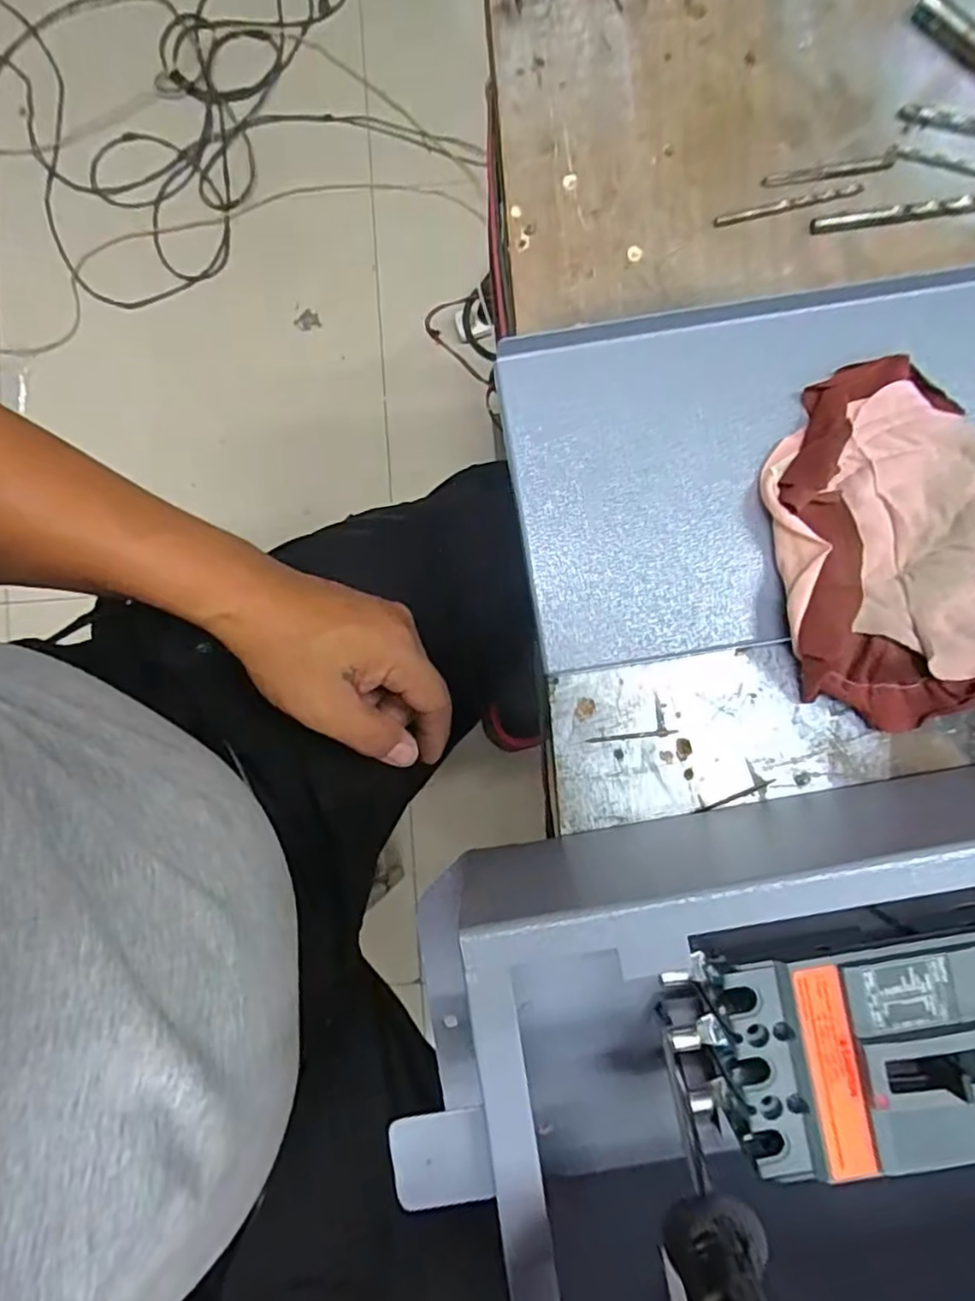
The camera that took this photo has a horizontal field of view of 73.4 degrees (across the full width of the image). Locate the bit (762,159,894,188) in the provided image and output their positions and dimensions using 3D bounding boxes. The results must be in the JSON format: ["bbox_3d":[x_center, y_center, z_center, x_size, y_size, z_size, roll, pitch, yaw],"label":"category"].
[{"bbox_3d":[0.164,-0.231,0.316,0.063,0.004,0.007,-8,75,-2],"label":"bit"}]

